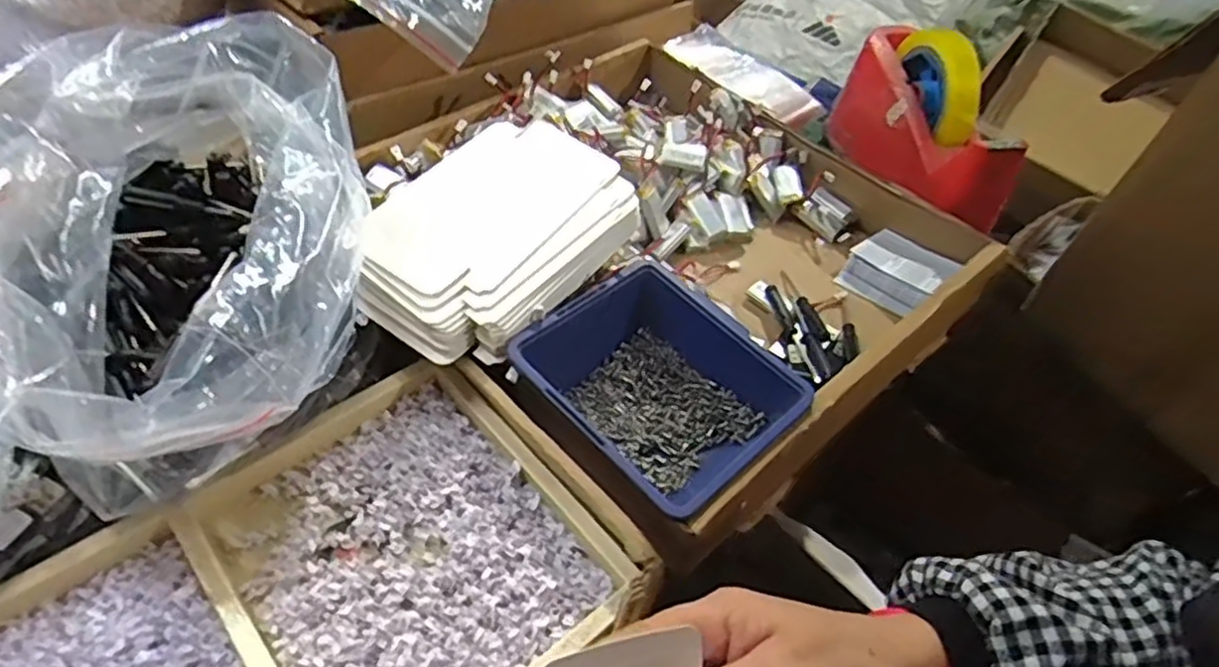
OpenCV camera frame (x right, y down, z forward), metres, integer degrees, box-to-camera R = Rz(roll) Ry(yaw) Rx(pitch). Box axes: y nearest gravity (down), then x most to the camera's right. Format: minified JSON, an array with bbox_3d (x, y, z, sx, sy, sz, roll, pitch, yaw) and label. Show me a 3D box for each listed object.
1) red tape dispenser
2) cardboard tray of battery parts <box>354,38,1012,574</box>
[{"bbox_3d":[0.245,-0.177,0.567,0.070,0.100,0.190,-5,50,-11],"label":"red tape dispenser"},{"bbox_3d":[0.029,-0.080,0.504,0.399,0.066,0.368,-34,60,-30],"label":"cardboard tray of battery parts"}]

